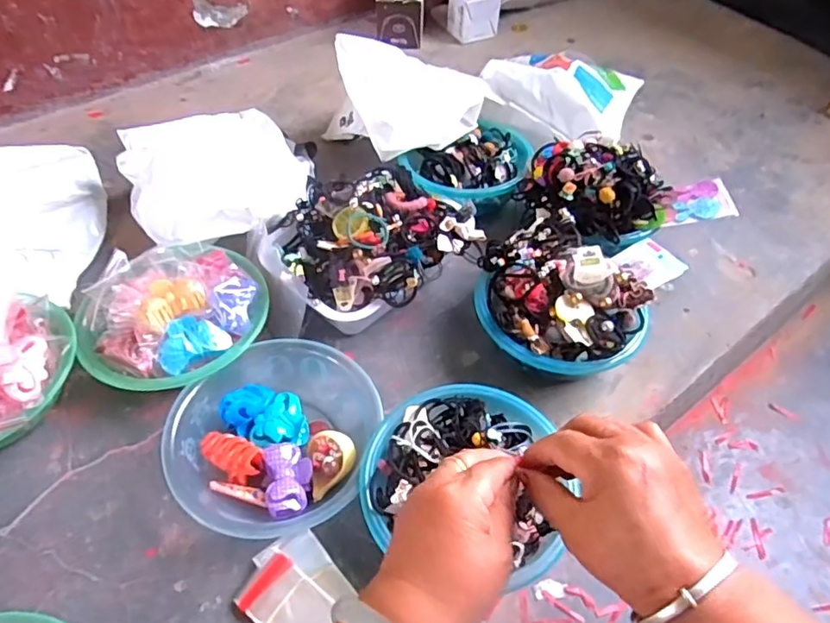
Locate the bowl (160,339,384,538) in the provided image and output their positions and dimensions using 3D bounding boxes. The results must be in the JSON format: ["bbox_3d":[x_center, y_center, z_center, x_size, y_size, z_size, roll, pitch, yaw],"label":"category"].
[{"bbox_3d":[-0.165,0.147,0.673,0.217,0.073,0.223,1,50,-1],"label":"bowl"}]

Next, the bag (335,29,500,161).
[{"bbox_3d":[0.013,-0.384,0.983,0.262,0.127,0.173,-20,54,-18],"label":"bag"}]

